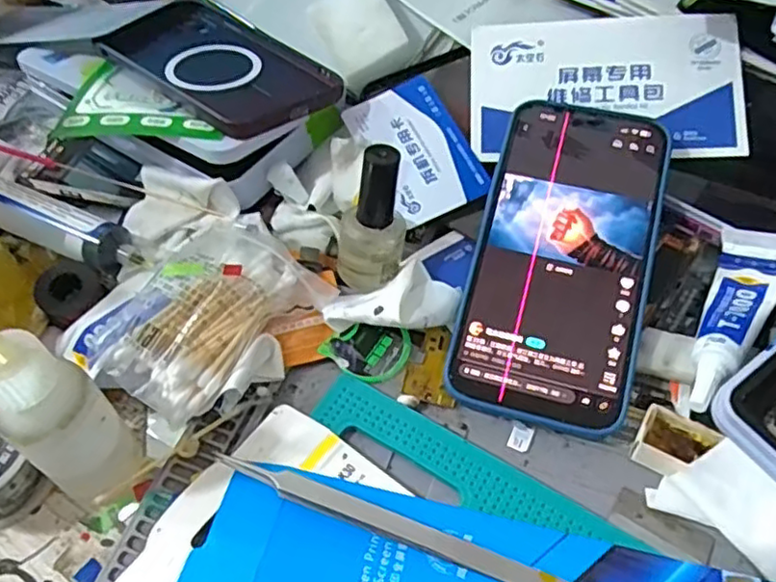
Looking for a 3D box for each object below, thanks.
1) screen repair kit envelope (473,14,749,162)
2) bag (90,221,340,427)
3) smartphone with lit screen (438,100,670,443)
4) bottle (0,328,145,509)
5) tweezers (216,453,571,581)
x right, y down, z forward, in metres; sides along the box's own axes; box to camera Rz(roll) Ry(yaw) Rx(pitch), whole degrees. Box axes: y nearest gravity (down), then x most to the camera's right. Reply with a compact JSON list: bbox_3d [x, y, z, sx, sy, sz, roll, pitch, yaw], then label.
[{"bbox_3d":[0.117,-0.110,0.350,0.139,0.004,0.080,0,79,9],"label":"screen repair kit envelope"},{"bbox_3d":[-0.085,0.009,0.304,0.071,0.034,0.102,32,60,23],"label":"bag"},{"bbox_3d":[0.085,-0.021,0.315,0.080,0.012,0.169,14,71,11],"label":"smartphone with lit screen"},{"bbox_3d":[-0.124,0.042,0.235,0.025,0.116,0.032,34,61,24],"label":"bottle"},{"bbox_3d":[0.002,0.091,0.255,0.154,0.004,0.012,17,55,13],"label":"tweezers"}]

